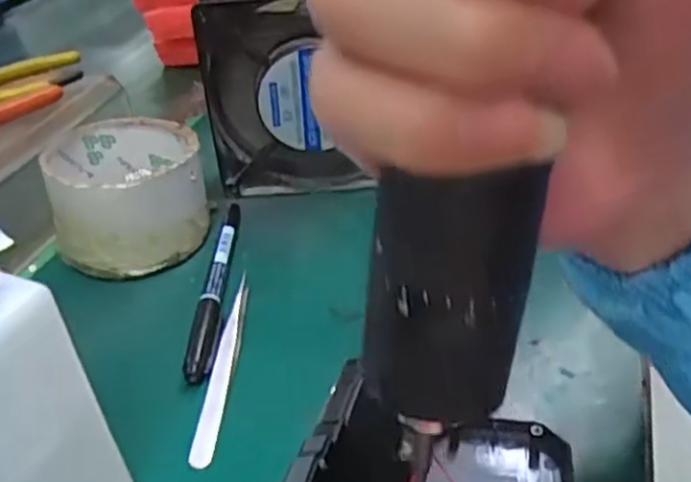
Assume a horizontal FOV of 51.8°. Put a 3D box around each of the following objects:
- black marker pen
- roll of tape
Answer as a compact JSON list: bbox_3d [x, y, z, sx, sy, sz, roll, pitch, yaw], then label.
[{"bbox_3d":[-0.065,0.017,0.362,0.012,0.011,0.139,-3,35,2],"label":"black marker pen"},{"bbox_3d":[-0.120,-0.025,0.392,0.079,0.058,0.077,-3,35,2],"label":"roll of tape"}]

